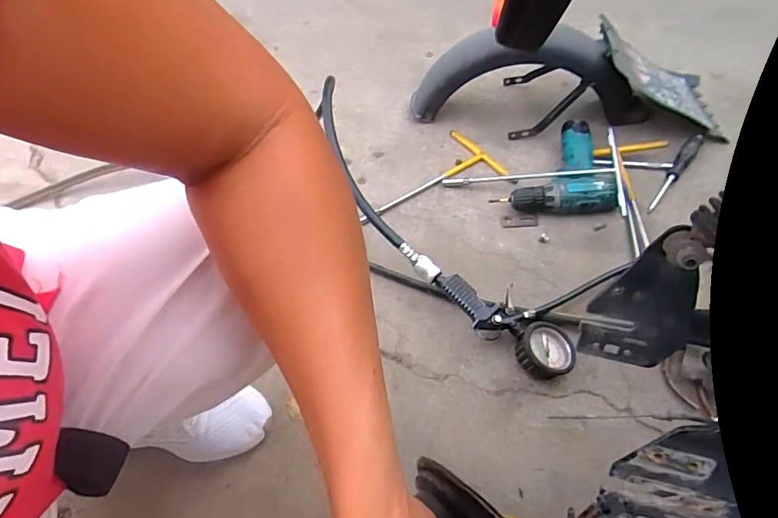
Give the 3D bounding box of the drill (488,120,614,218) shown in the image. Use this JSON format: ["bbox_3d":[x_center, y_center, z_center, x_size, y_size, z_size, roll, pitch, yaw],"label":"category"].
[{"bbox_3d":[0.281,-0.154,0.831,0.204,0.055,0.192,-5,53,1],"label":"drill"}]

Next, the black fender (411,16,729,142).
[{"bbox_3d":[0.342,-0.362,0.906,0.523,0.177,0.180,1,53,5],"label":"black fender"}]

